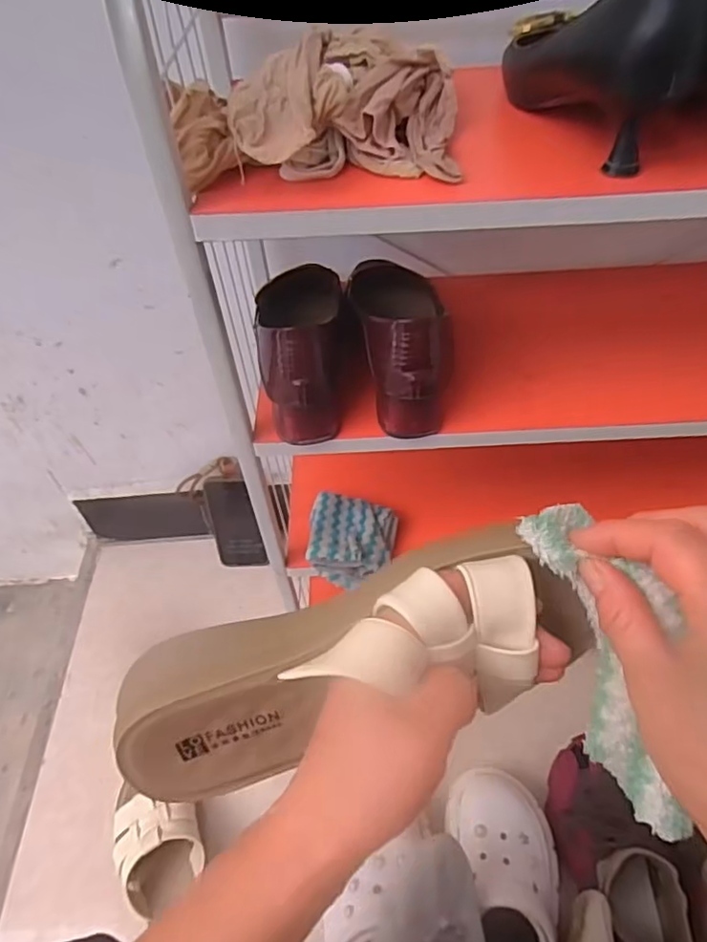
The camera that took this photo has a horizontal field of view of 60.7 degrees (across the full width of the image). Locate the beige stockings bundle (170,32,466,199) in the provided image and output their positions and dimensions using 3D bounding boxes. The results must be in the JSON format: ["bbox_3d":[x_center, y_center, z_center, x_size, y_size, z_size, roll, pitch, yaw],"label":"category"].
[{"bbox_3d":[-0.020,-0.225,0.377,0.170,0.049,0.131,-1,50,3],"label":"beige stockings bundle"}]

